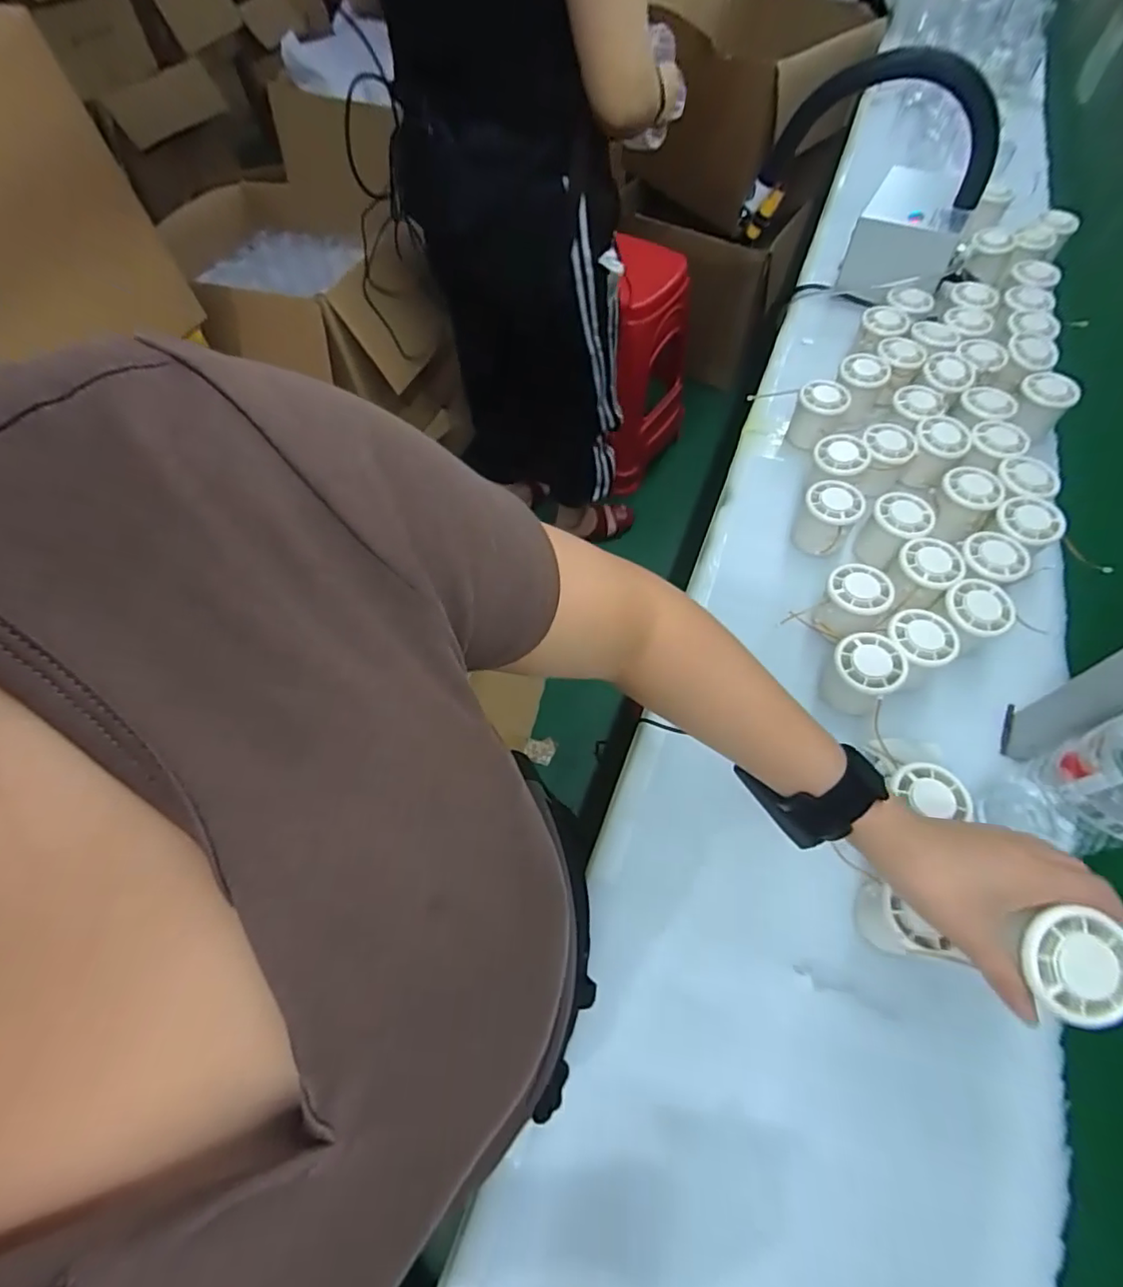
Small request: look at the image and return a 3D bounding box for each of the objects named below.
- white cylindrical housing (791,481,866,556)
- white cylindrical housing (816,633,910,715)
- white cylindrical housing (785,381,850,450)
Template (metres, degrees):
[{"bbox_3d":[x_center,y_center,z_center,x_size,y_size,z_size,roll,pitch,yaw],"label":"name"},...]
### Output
[{"bbox_3d":[0.268,-0.126,0.585,0.052,0.058,0.055,-1,60,1],"label":"white cylindrical housing"},{"bbox_3d":[0.259,0.028,0.501,0.051,0.063,0.052,-1,60,1],"label":"white cylindrical housing"},{"bbox_3d":[0.296,-0.263,0.660,0.054,0.058,0.054,-1,60,1],"label":"white cylindrical housing"}]

